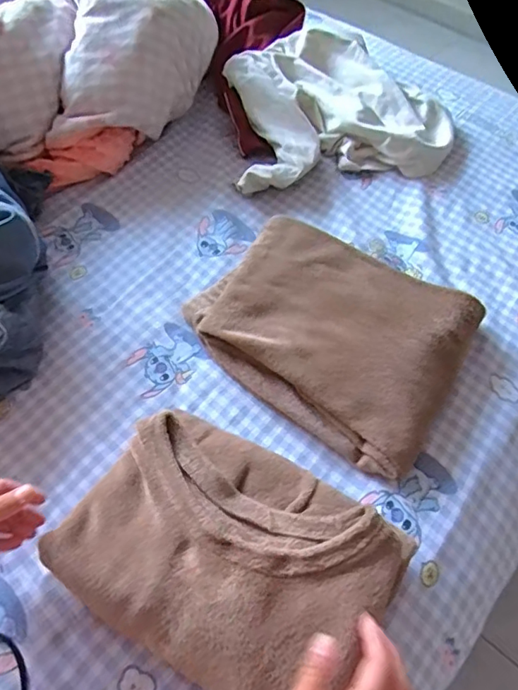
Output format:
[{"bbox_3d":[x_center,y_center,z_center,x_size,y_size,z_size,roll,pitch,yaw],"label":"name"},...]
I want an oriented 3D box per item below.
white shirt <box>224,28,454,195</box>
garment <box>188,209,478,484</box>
[{"bbox_3d":[0.133,-0.440,0.960,0.395,0.086,0.353,-10,59,-11],"label":"white shirt"},{"bbox_3d":[0.099,-0.023,0.704,0.342,0.065,0.272,34,61,16],"label":"garment"}]

